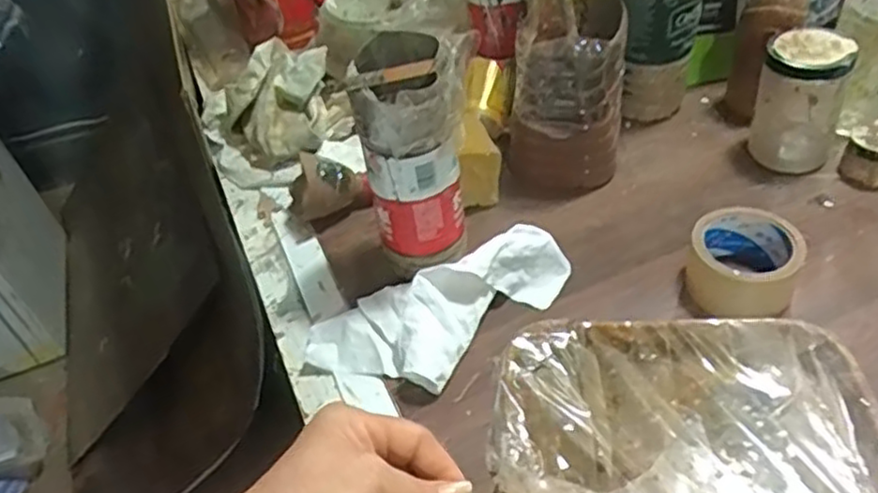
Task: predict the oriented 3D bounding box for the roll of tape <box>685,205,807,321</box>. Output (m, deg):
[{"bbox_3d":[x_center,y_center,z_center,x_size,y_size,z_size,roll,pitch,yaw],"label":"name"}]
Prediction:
[{"bbox_3d":[0.279,0.010,0.664,0.090,0.053,0.089,-4,44,4],"label":"roll of tape"}]

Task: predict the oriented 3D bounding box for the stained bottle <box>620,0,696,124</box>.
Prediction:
[{"bbox_3d":[0.246,-0.257,0.822,0.105,0.218,0.089,-19,45,-11],"label":"stained bottle"}]

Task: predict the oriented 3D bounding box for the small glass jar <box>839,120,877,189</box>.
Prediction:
[{"bbox_3d":[0.457,-0.096,0.755,0.053,0.054,0.052,-4,44,4],"label":"small glass jar"}]

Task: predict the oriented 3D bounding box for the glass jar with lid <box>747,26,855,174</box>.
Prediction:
[{"bbox_3d":[0.384,-0.156,0.768,0.089,0.134,0.066,28,54,32],"label":"glass jar with lid"}]

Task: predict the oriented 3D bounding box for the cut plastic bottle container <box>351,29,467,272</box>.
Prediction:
[{"bbox_3d":[-0.023,-0.081,0.662,0.084,0.199,0.094,-5,45,5],"label":"cut plastic bottle container"}]

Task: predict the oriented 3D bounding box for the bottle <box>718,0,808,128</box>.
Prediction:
[{"bbox_3d":[0.357,-0.227,0.803,0.074,0.188,0.061,-33,49,-24],"label":"bottle"}]

